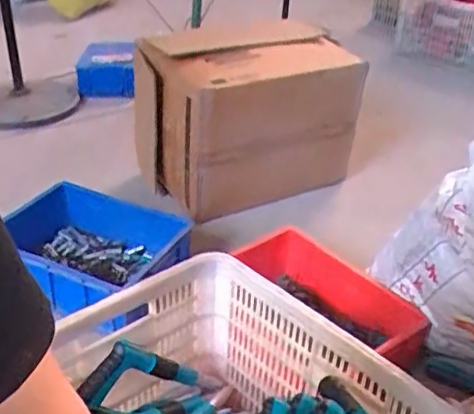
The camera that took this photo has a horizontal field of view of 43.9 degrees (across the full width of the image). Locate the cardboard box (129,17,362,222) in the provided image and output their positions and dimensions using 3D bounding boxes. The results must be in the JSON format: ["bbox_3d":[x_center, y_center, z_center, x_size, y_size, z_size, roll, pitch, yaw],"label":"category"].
[{"bbox_3d":[0.026,-0.283,1.763,0.563,0.432,0.421,-14,35,-25],"label":"cardboard box"}]

